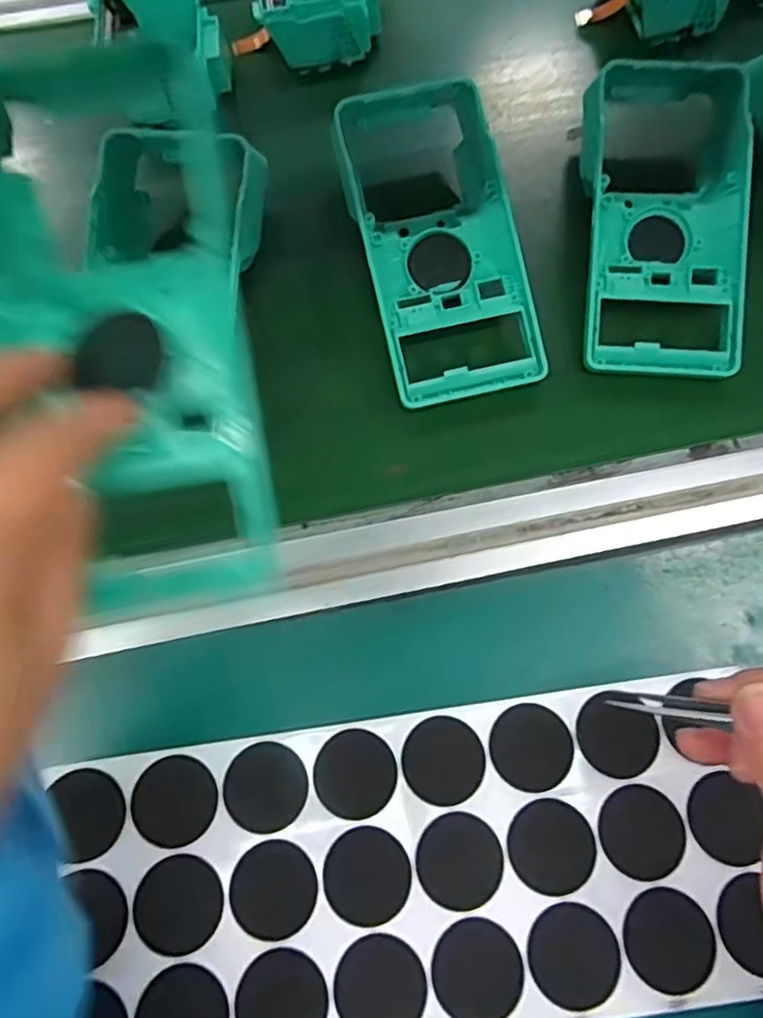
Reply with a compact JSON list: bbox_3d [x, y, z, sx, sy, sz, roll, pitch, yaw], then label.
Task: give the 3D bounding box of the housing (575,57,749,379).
[{"bbox_3d":[0.152,-0.158,0.339,0.086,0.049,0.167,1,70,1],"label":"housing"}]

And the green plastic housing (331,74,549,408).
[{"bbox_3d":[0.027,-0.157,0.341,0.088,0.049,0.189,-10,70,-3],"label":"green plastic housing"}]

